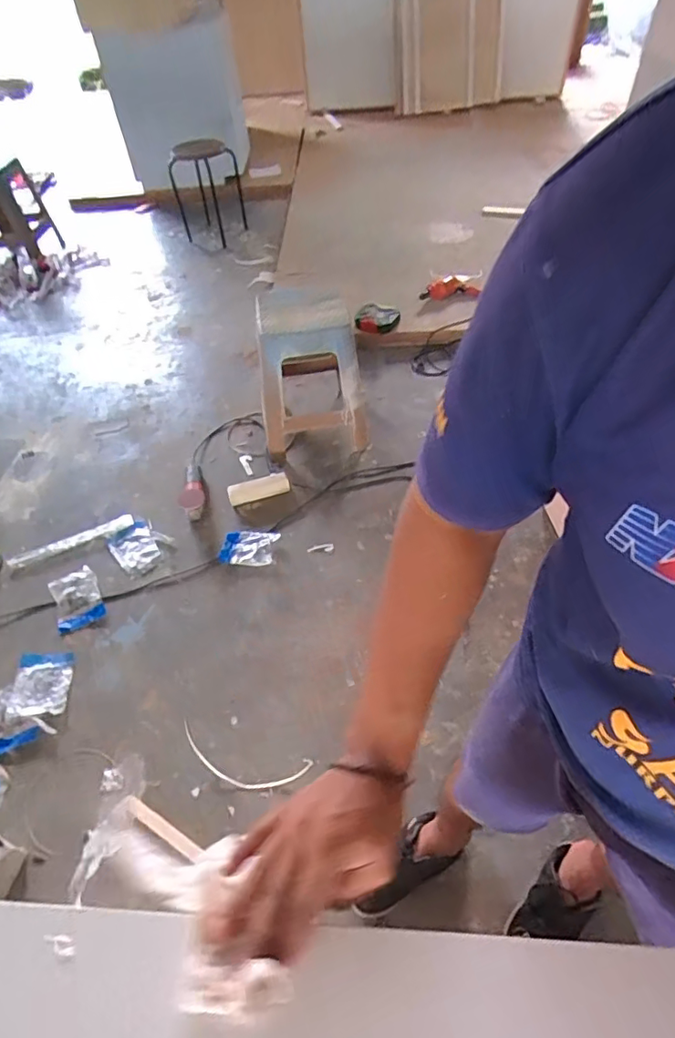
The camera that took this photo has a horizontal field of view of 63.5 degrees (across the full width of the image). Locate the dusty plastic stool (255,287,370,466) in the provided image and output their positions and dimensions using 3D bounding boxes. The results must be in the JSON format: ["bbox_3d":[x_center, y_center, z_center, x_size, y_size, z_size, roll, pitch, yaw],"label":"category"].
[{"bbox_3d":[-0.088,-0.511,1.842,0.338,0.533,0.349,-4,49,0],"label":"dusty plastic stool"}]

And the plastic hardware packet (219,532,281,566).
[{"bbox_3d":[-0.274,0.085,1.692,0.172,0.014,0.124,6,50,9],"label":"plastic hardware packet"}]

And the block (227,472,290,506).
[{"bbox_3d":[-0.266,-0.101,1.841,0.202,0.061,0.057,-16,50,-9],"label":"block"}]

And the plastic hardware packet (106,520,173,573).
[{"bbox_3d":[-0.630,0.082,1.739,0.168,0.008,0.207,-34,55,-23],"label":"plastic hardware packet"}]

